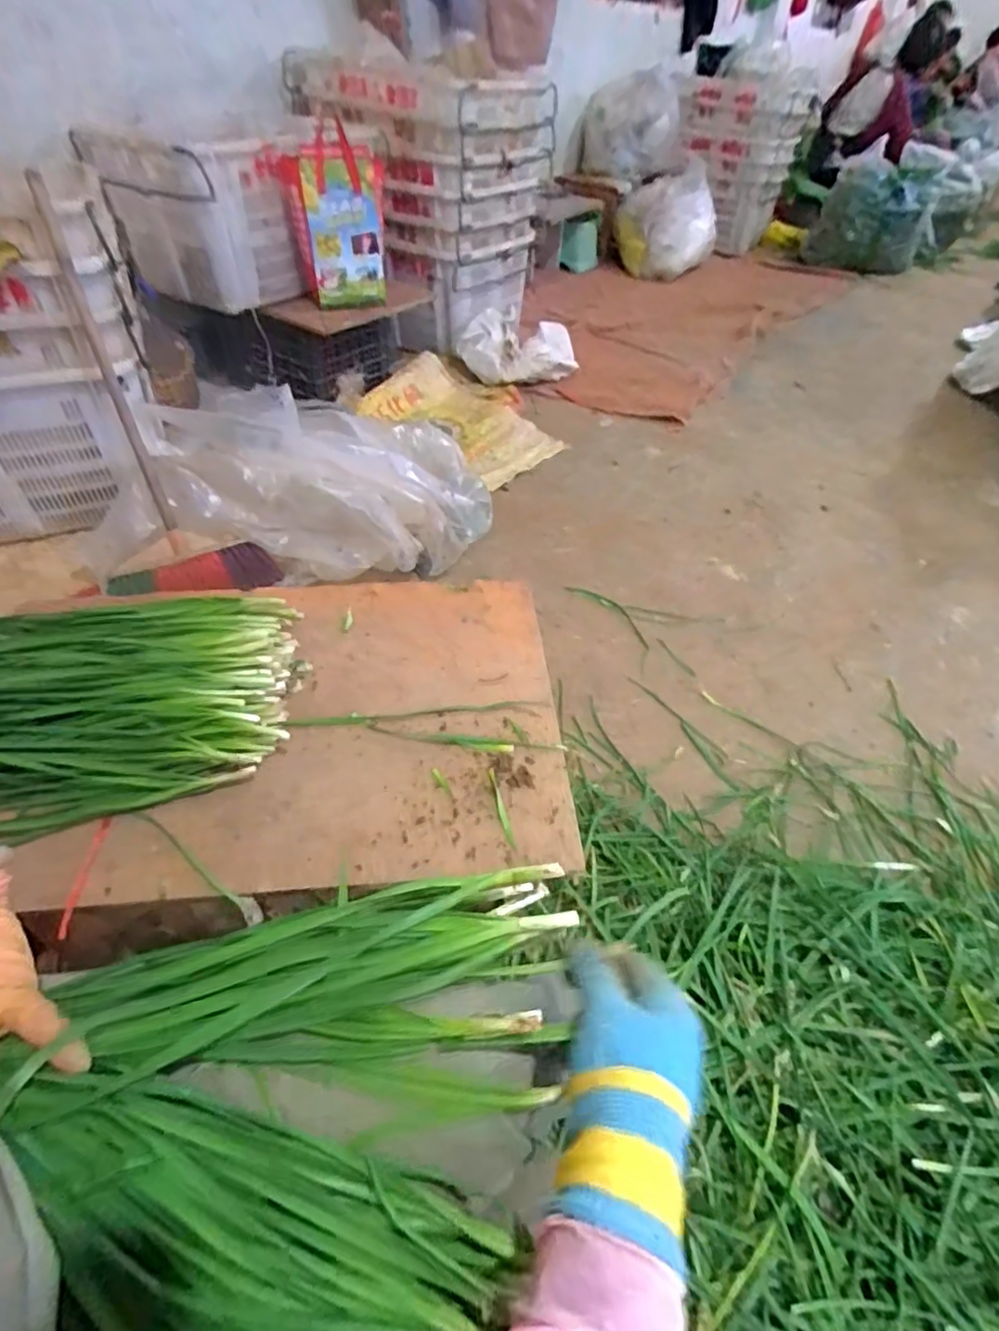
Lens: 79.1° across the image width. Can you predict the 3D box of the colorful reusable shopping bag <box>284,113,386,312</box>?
[{"bbox_3d":[-0.411,-1.125,1.571,0.230,0.332,0.132,-6,47,-8],"label":"colorful reusable shopping bag"}]

